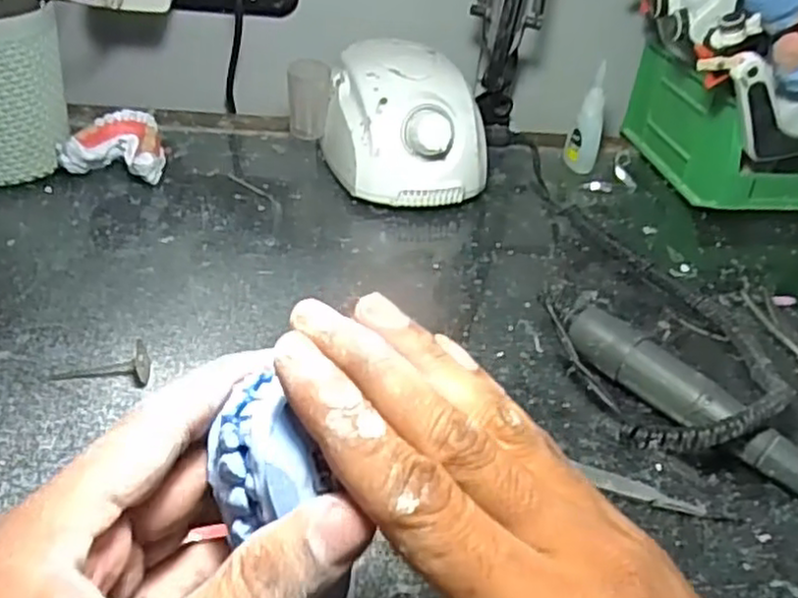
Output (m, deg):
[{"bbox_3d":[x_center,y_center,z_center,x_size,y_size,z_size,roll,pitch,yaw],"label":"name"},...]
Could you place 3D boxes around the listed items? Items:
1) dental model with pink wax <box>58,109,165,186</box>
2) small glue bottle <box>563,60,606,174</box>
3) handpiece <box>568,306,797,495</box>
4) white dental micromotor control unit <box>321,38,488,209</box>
[{"bbox_3d":[-0.196,-0.104,0.505,0.063,0.035,0.049,5,37,-4],"label":"dental model with pink wax"},{"bbox_3d":[0.152,-0.141,0.575,0.024,0.082,0.020,11,37,4],"label":"small glue bottle"},{"bbox_3d":[0.153,0.057,0.357,0.020,0.029,0.160,-27,49,-37],"label":"handpiece"},{"bbox_3d":[0.002,-0.130,0.536,0.110,0.082,0.134,-1,38,-11],"label":"white dental micromotor control unit"}]

